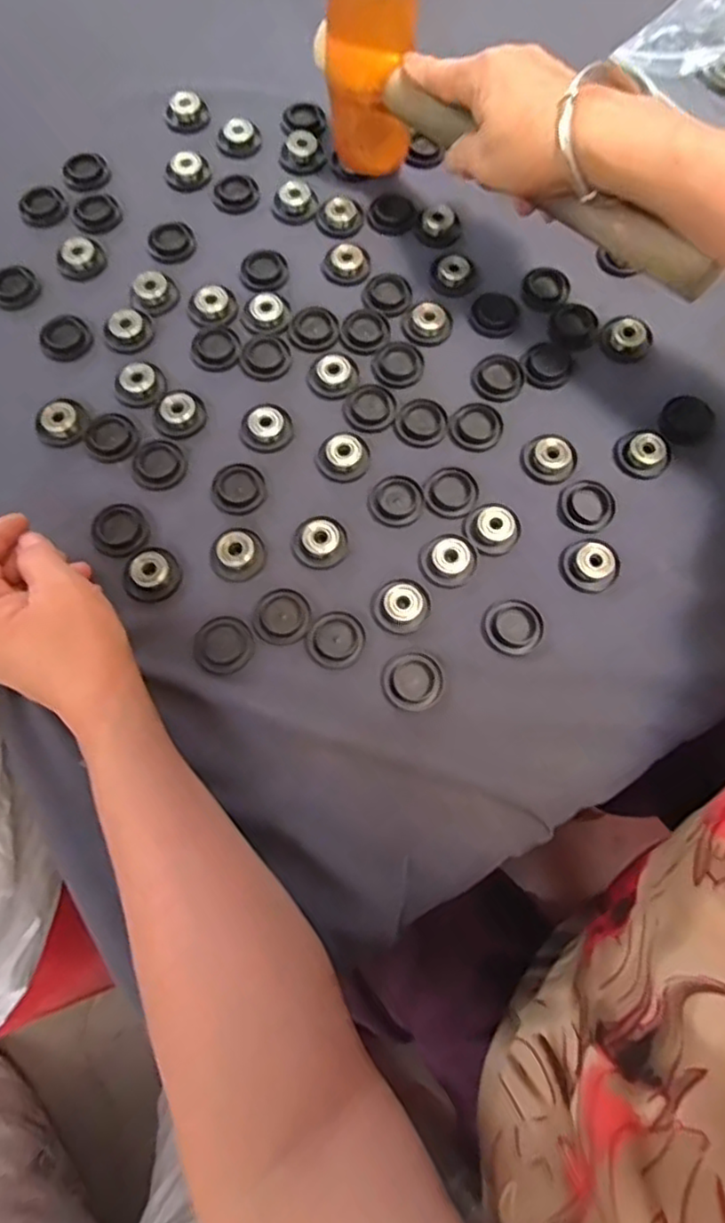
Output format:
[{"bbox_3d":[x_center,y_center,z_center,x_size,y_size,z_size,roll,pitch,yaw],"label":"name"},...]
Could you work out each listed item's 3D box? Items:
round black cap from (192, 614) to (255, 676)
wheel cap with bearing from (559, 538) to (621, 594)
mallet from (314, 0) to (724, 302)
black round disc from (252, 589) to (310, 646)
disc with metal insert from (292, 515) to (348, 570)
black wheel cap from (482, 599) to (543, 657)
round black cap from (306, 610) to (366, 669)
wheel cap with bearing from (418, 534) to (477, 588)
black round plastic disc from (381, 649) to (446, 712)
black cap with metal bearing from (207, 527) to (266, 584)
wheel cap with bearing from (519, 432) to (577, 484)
[{"bbox_3d":[-0.079,0.019,0.381,0.033,0.004,0.034,0,72,0],"label":"round black cap"},{"bbox_3d":[0.136,-0.029,0.397,0.032,0.008,0.033,0,72,0],"label":"wheel cap with bearing"},{"bbox_3d":[0.082,-0.273,0.404,0.042,0.104,0.293,-42,76,-13],"label":"mallet"},{"bbox_3d":[-0.047,0.003,0.386,0.033,0.004,0.033,0,72,0],"label":"black round disc"},{"bbox_3d":[-0.026,-0.042,0.401,0.033,0.011,0.031,0,72,0],"label":"disc with metal insert"},{"bbox_3d":[0.087,0.009,0.385,0.036,0.004,0.033,0,72,0],"label":"black wheel cap"},{"bbox_3d":[-0.015,0.016,0.380,0.033,0.004,0.032,0,72,0],"label":"round black cap"},{"bbox_3d":[0.051,-0.031,0.395,0.033,0.007,0.032,0,72,0],"label":"wheel cap with bearing"},{"bbox_3d":[0.029,0.038,0.373,0.034,0.004,0.033,0,72,0],"label":"black round plastic disc"},{"bbox_3d":[-0.075,-0.035,0.396,0.032,0.017,0.029,-23,73,-8],"label":"black cap with metal bearing"},{"bbox_3d":[0.117,-0.097,0.418,0.034,0.007,0.033,0,72,0],"label":"wheel cap with bearing"}]

